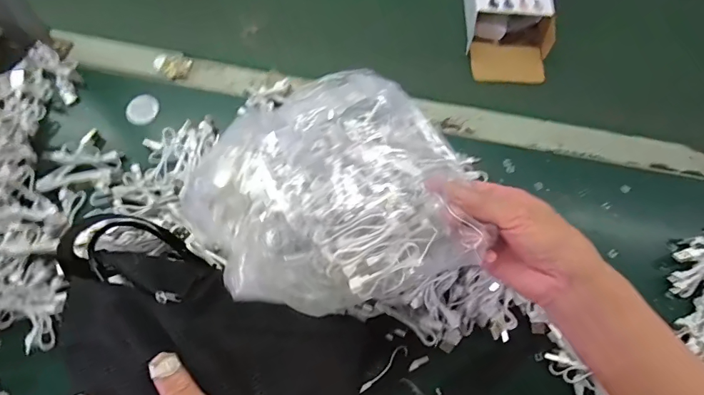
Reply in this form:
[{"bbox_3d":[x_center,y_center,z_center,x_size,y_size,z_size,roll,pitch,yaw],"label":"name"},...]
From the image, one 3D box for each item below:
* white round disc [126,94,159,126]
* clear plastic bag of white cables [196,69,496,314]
[{"bbox_3d":[-0.245,-0.103,0.501,0.036,0.004,0.042,-7,71,-3],"label":"white round disc"},{"bbox_3d":[-0.025,0.002,0.430,0.257,0.100,0.229,-23,62,11],"label":"clear plastic bag of white cables"}]

